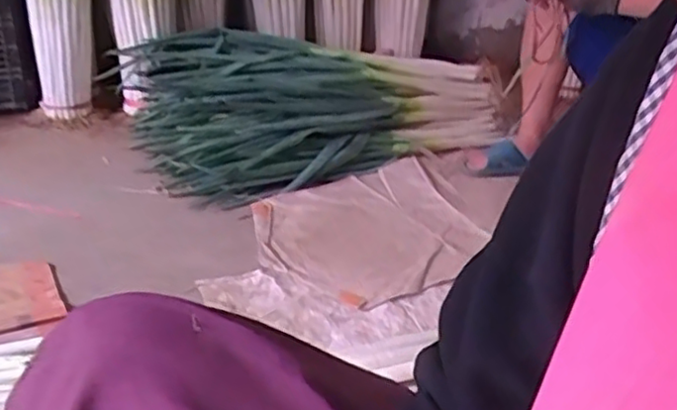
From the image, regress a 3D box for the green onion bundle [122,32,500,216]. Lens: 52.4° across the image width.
[{"bbox_3d":[-0.050,-0.284,1.830,0.991,0.276,0.515,-19,33,-37],"label":"green onion bundle"}]

